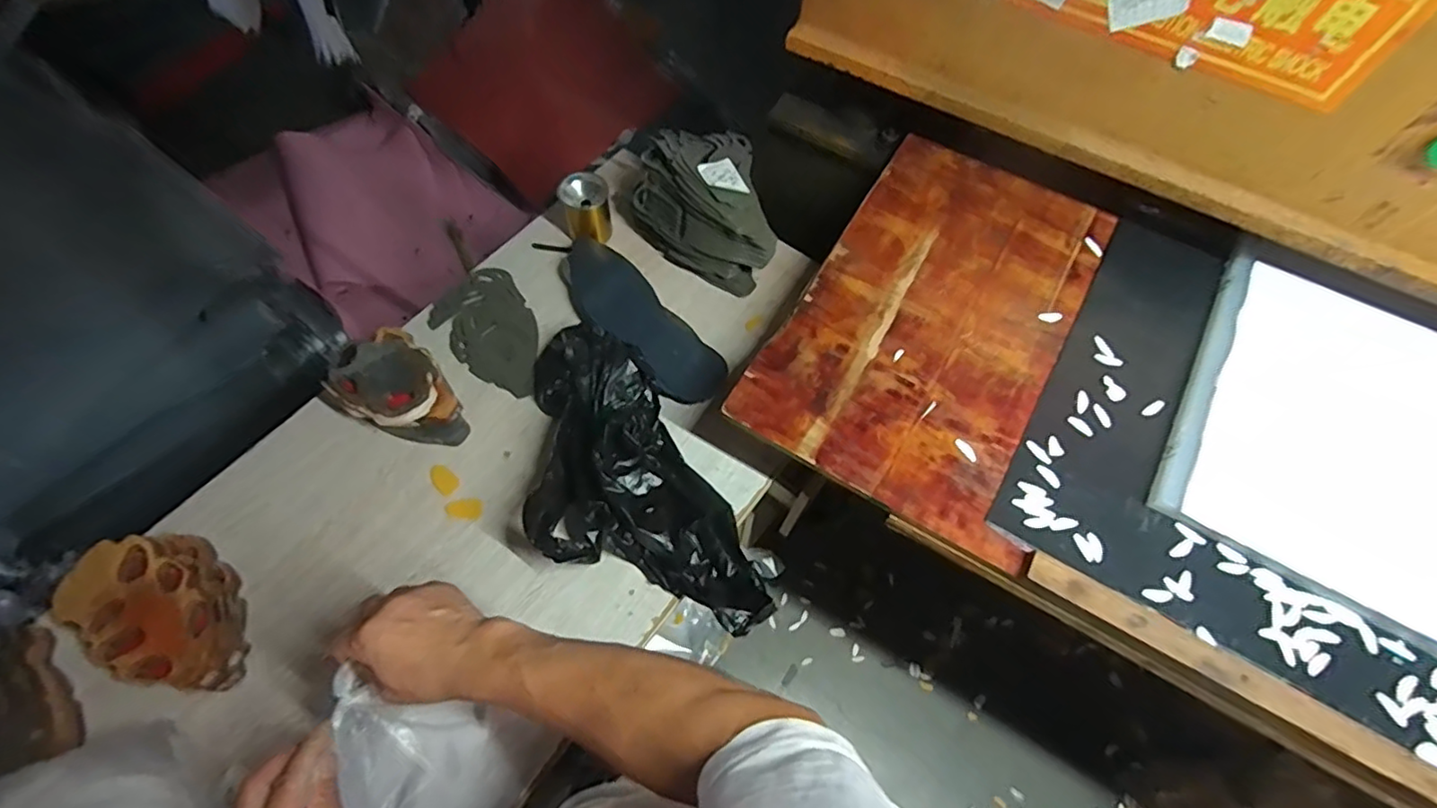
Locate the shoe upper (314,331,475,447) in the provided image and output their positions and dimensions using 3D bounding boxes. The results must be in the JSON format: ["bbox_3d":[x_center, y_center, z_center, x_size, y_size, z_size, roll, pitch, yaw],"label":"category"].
[{"bbox_3d":[-0.431,-0.026,0.843,0.203,0.077,0.135,24,65,10],"label":"shoe upper"}]

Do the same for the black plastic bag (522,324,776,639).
[{"bbox_3d":[-0.134,0.096,0.773,0.220,0.101,0.473,-29,68,-15],"label":"black plastic bag"}]

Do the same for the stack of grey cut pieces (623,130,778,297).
[{"bbox_3d":[-0.010,-0.303,0.950,0.251,0.166,0.163,41,69,17],"label":"stack of grey cut pieces"}]

